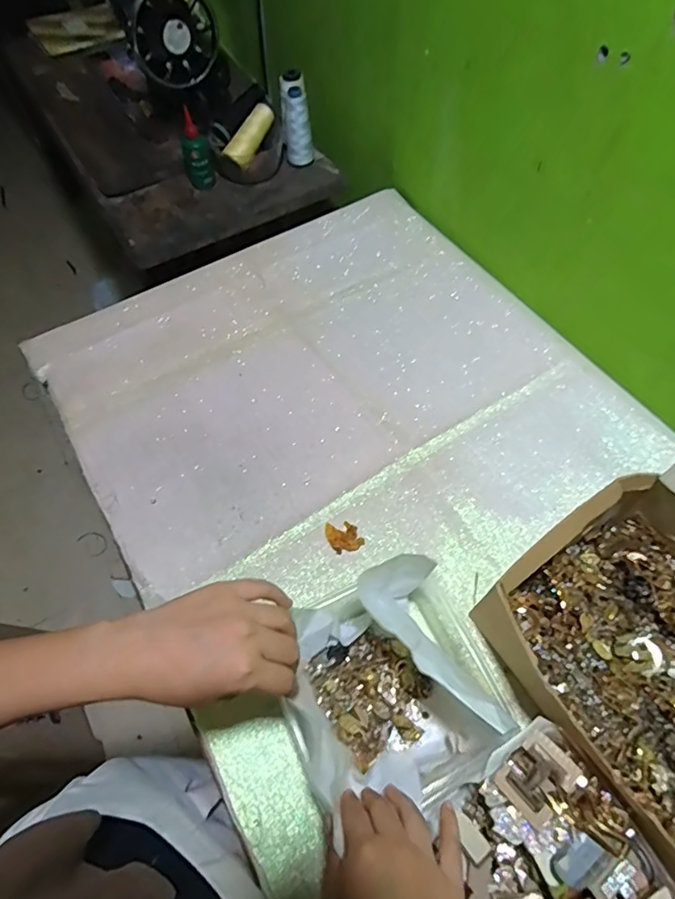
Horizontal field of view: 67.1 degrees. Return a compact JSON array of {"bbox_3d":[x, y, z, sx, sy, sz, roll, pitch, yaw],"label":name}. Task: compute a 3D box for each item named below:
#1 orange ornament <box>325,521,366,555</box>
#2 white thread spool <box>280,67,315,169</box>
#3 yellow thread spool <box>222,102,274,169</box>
[{"bbox_3d":[0.006,0.093,0.547,0.033,0.004,0.040,-28,64,-15],"label":"orange ornament"},{"bbox_3d":[-0.068,-0.549,0.861,0.046,0.125,0.055,-4,60,-2],"label":"white thread spool"},{"bbox_3d":[-0.143,-0.518,0.842,0.033,0.035,0.103,36,93,22],"label":"yellow thread spool"}]

